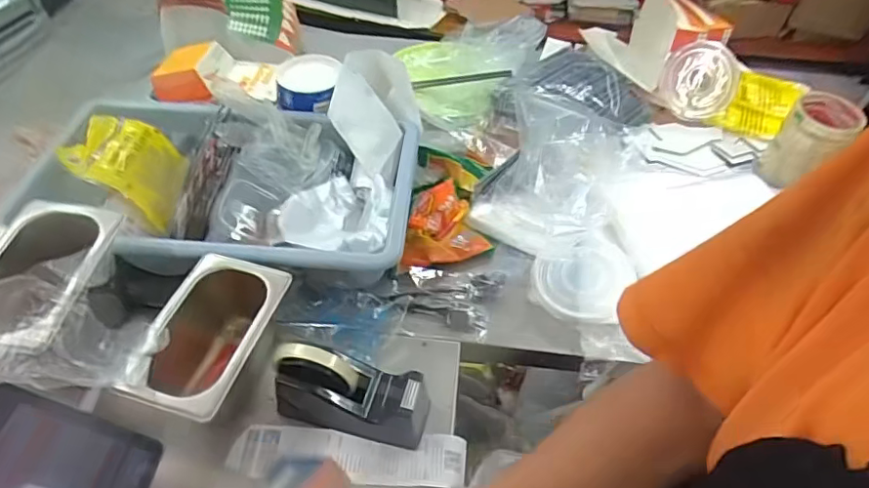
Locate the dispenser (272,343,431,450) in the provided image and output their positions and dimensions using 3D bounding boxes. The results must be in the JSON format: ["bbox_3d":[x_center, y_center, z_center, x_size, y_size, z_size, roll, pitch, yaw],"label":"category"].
[{"bbox_3d":[-0.087,0.147,0.564,0.158,0.096,0.055,13,51,9],"label":"dispenser"}]

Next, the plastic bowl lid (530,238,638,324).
[{"bbox_3d":[0.190,0.049,0.697,0.125,0.018,0.110,-14,54,7],"label":"plastic bowl lid"}]

